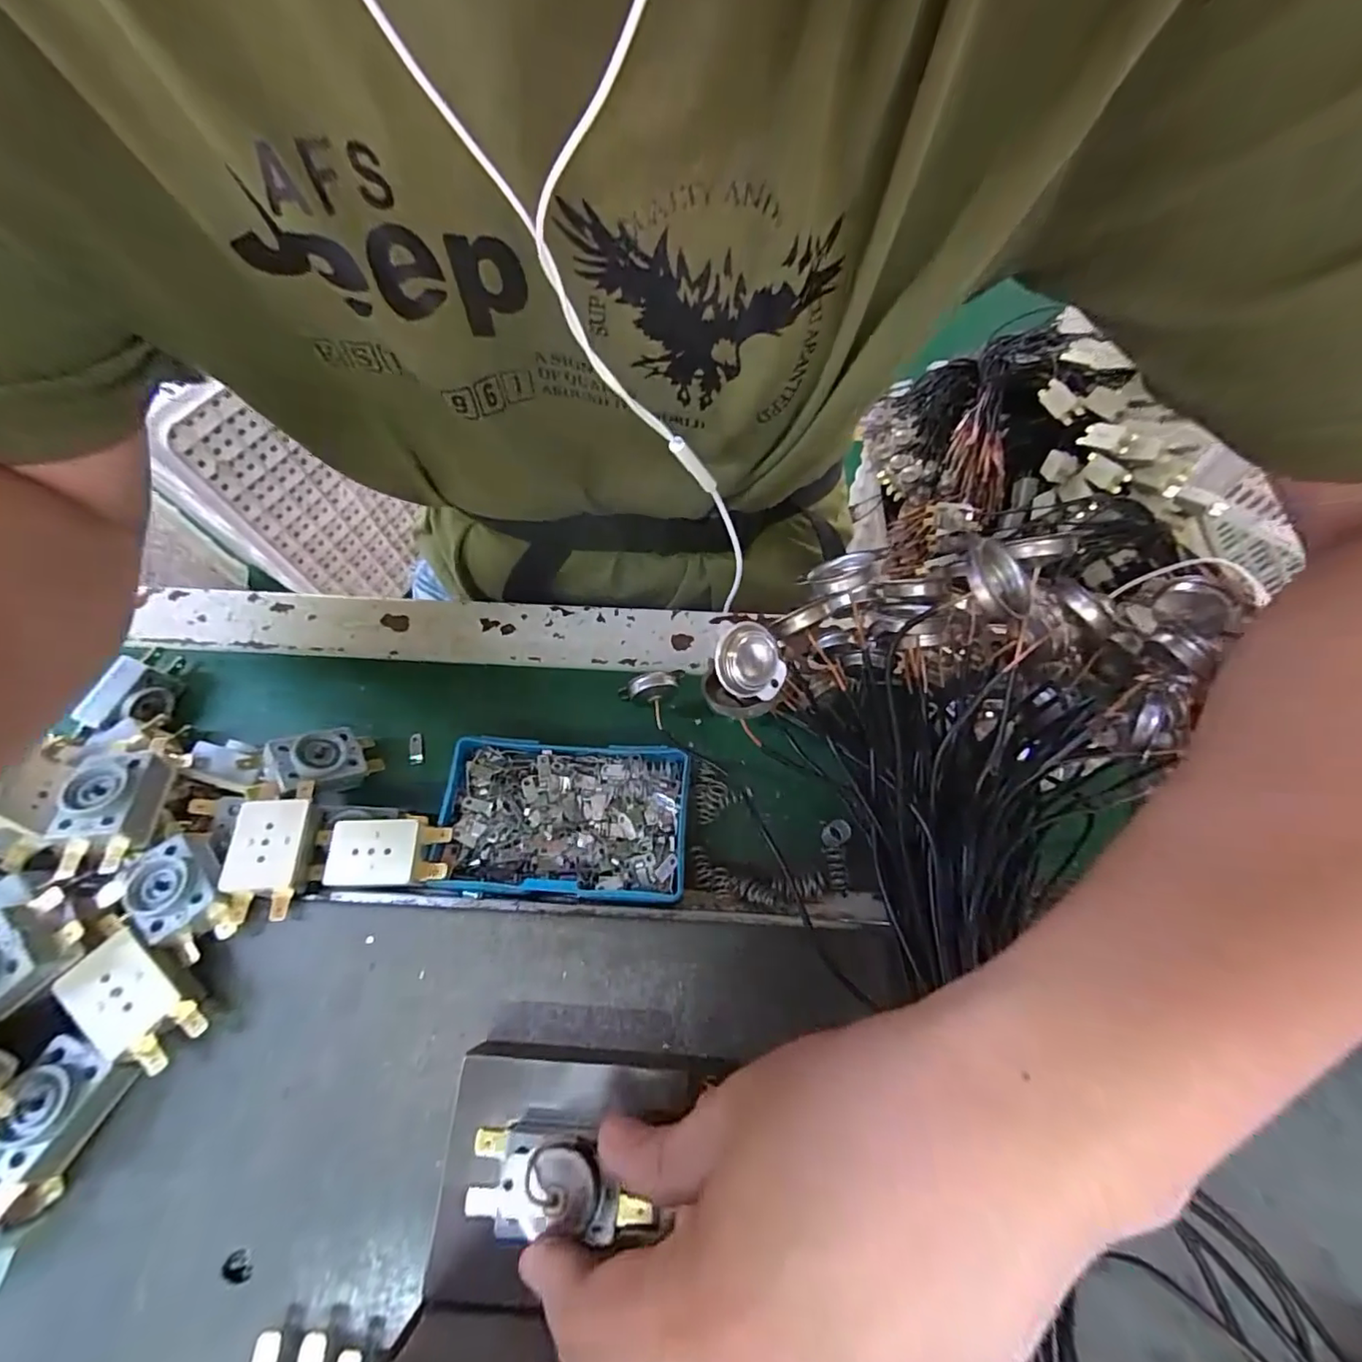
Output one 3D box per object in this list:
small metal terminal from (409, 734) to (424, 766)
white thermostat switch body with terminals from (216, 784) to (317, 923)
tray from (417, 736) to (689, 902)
[{"bbox_3d":[-0.142,0.037,0.309,0.007,0.004,0.017,-9,72,-3],"label":"small metal terminal"},{"bbox_3d":[-0.176,0.071,0.249,0.029,0.014,0.057,-8,67,-3],"label":"white thermostat switch body with terminals"},{"bbox_3d":[-0.055,0.065,0.277,0.113,0.021,0.068,2,60,3],"label":"tray"}]

